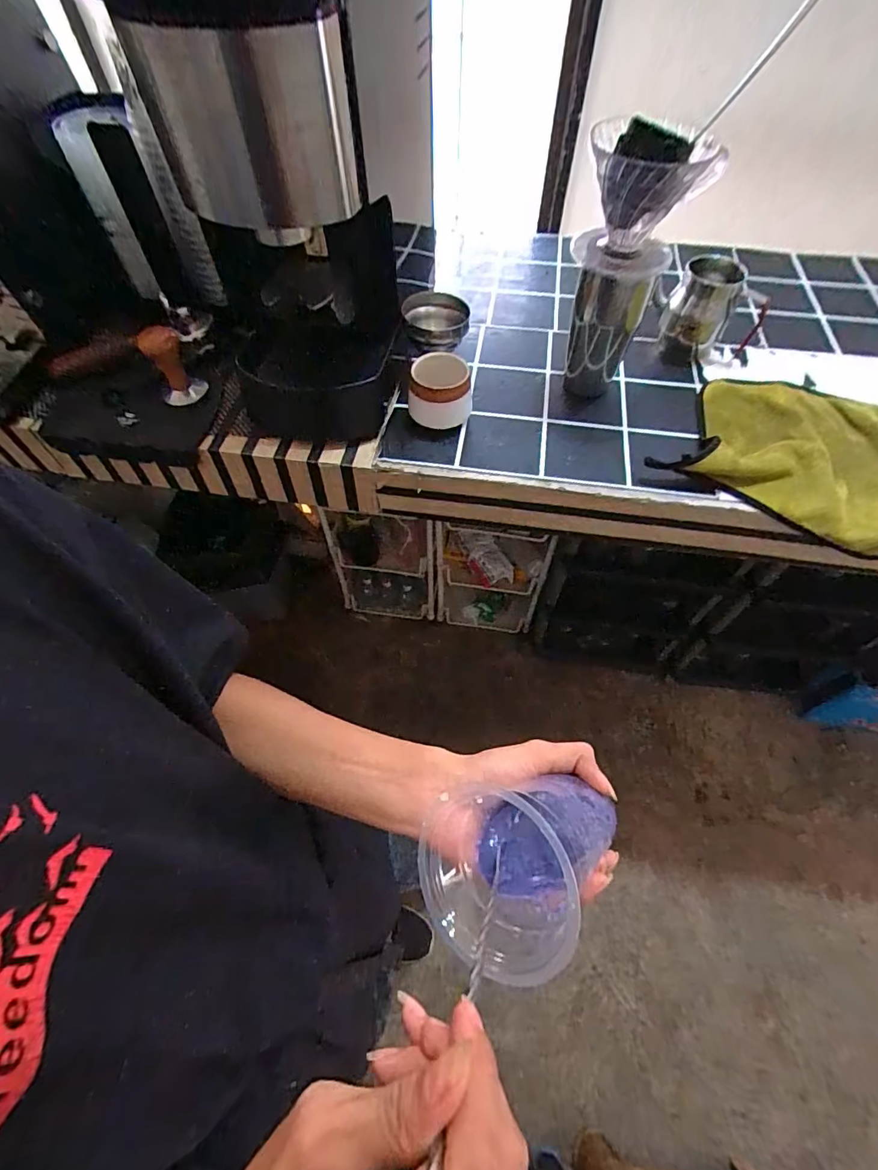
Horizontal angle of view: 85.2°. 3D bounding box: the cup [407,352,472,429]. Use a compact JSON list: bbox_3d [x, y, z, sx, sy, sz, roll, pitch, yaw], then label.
[{"bbox_3d":[0.002,-0.231,0.578,0.074,0.070,0.061,-2,58,-1],"label":"cup"}]

